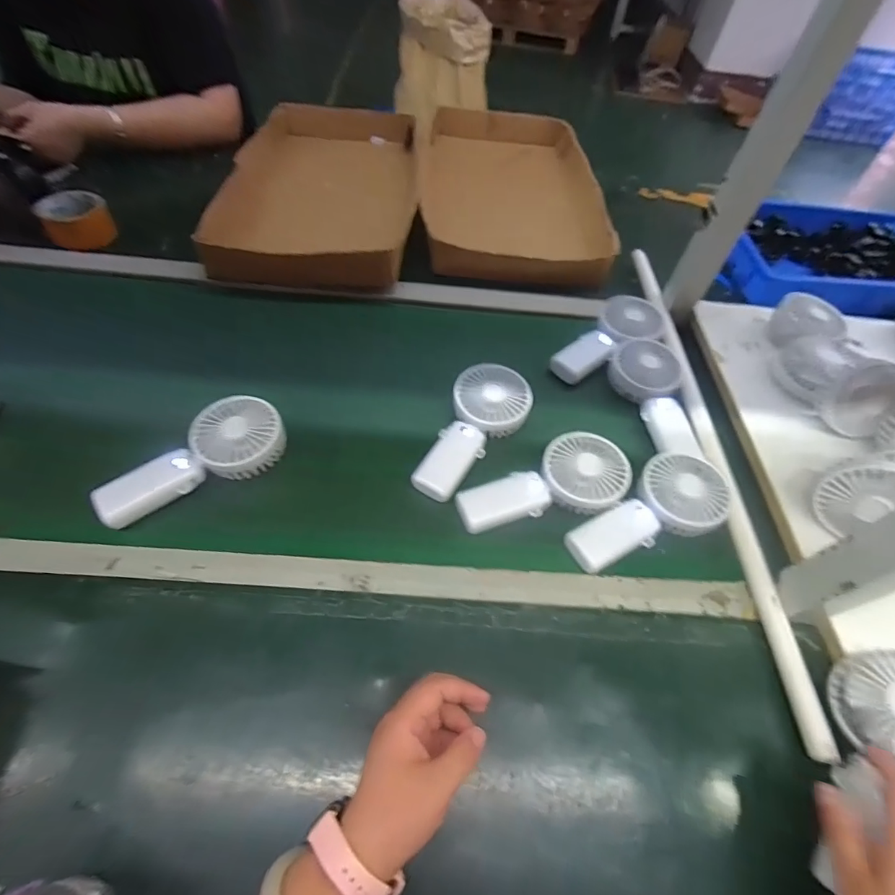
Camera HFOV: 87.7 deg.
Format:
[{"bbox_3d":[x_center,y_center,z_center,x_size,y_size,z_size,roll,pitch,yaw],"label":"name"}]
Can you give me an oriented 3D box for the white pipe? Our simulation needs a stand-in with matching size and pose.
[{"bbox_3d":[0.309,-0.028,0.566,0.023,0.023,0.676,3,55,-2],"label":"white pipe"}]

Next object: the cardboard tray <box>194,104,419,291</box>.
[{"bbox_3d":[-0.213,-0.465,0.837,0.299,0.085,0.523,5,55,-4],"label":"cardboard tray"}]

